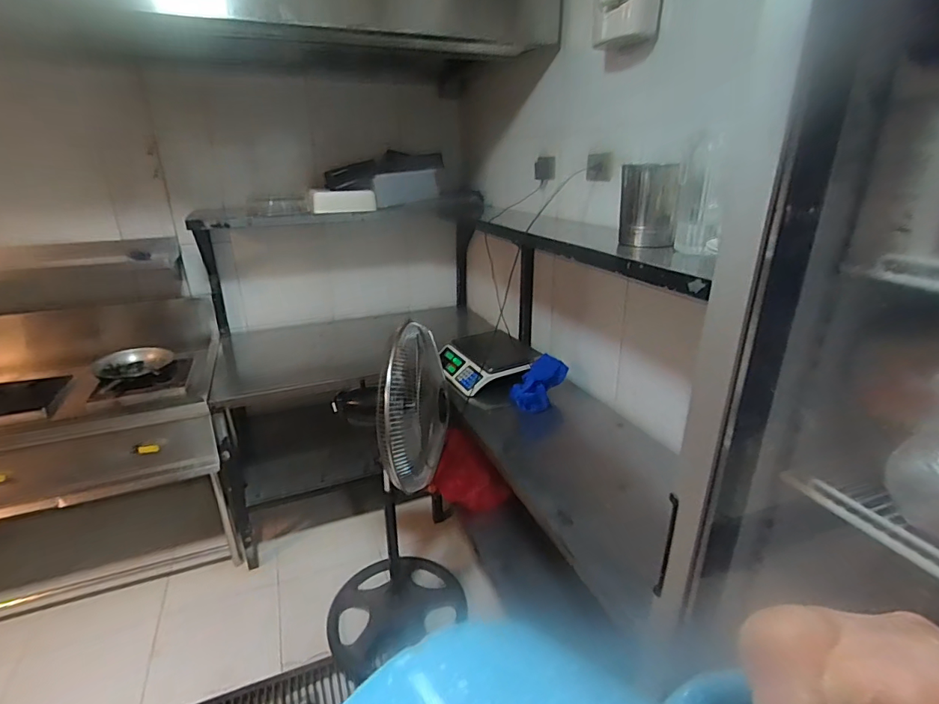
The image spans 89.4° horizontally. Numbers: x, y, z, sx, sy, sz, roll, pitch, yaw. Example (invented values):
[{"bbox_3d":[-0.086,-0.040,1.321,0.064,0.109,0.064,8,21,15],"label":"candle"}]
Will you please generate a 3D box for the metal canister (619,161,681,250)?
[{"bbox_3d":[0.425,-0.348,1.128,0.123,0.182,0.101,3,23,8],"label":"metal canister"}]

